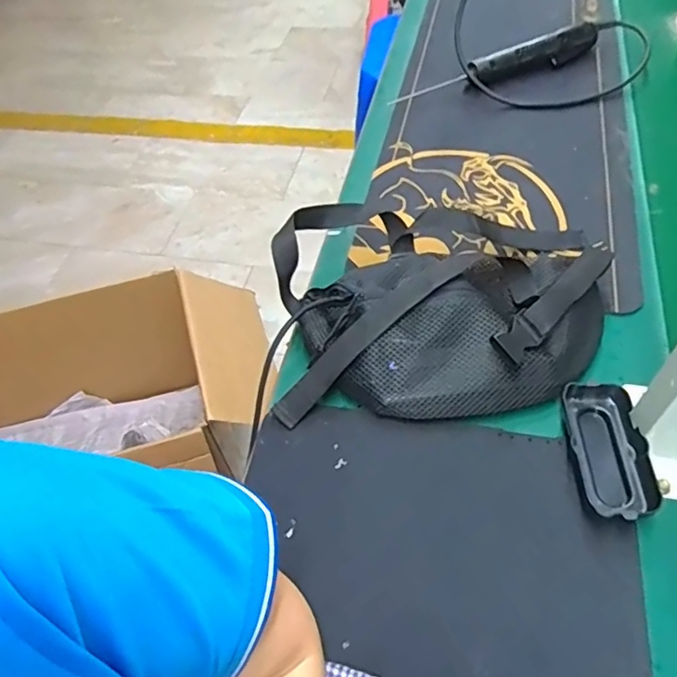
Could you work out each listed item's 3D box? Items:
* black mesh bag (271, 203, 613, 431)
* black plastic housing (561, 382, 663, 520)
[{"bbox_3d":[0.097,-0.039,0.519,0.301,0.076,0.226,-2,53,4],"label":"black mesh bag"},{"bbox_3d":[0.209,0.086,0.434,0.051,0.022,0.109,-1,53,5],"label":"black plastic housing"}]

